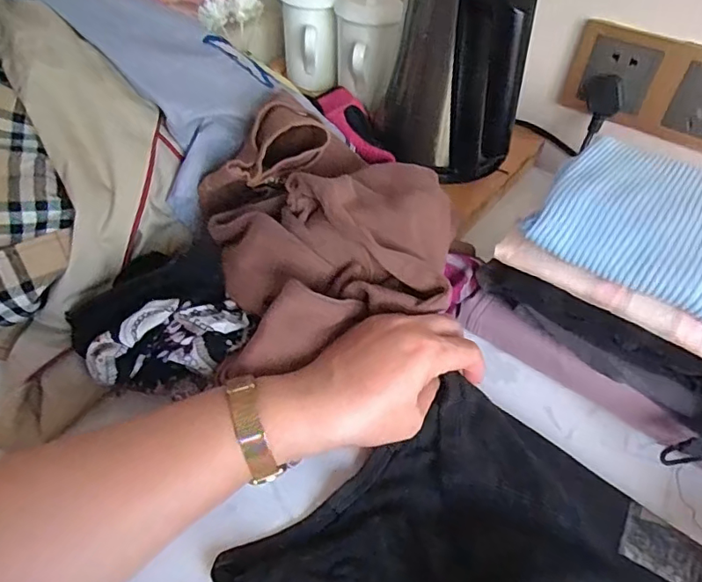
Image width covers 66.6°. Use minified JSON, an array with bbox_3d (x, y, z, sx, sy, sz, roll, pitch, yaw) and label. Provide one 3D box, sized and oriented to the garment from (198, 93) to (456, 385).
[{"bbox_3d":[-0.010,-0.051,0.378,0.176,0.071,0.203,-9,48,-12],"label":"garment"}]

